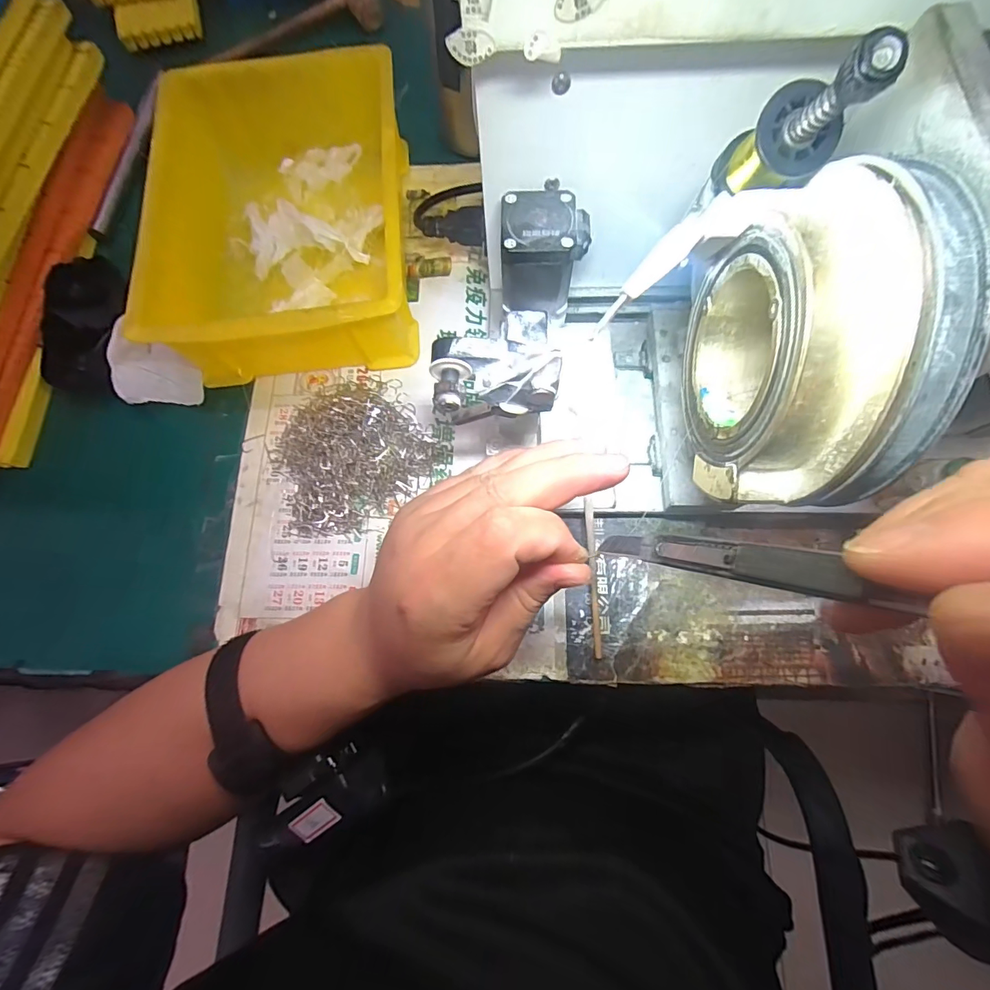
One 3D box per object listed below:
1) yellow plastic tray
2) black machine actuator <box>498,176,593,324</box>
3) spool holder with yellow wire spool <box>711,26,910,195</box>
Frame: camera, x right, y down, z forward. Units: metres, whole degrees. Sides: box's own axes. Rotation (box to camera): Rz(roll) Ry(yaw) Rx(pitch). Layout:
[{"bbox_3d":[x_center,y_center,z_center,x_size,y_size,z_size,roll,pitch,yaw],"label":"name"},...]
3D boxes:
[{"bbox_3d":[-0.155,-0.210,0.342,0.175,0.076,0.238,-5,75,1],"label":"yellow plastic tray"},{"bbox_3d":[0.028,-0.145,0.268,0.054,0.052,0.057,2,75,3],"label":"black machine actuator"},{"bbox_3d":[0.100,-0.120,0.147,0.025,0.070,0.026,-16,104,-2],"label":"spool holder with yellow wire spool"}]

